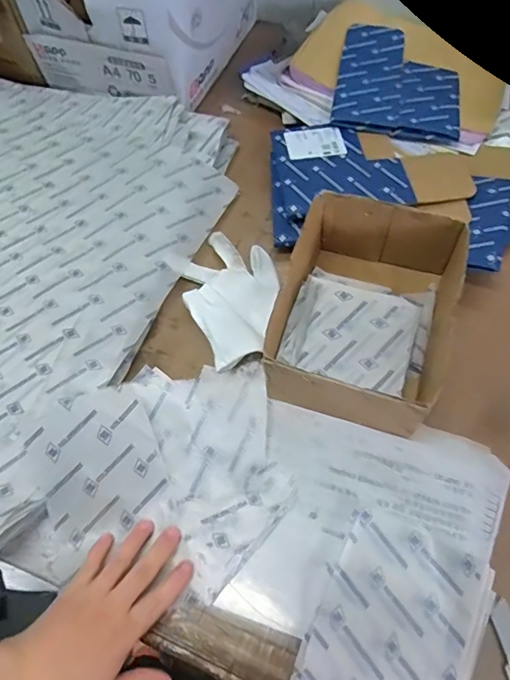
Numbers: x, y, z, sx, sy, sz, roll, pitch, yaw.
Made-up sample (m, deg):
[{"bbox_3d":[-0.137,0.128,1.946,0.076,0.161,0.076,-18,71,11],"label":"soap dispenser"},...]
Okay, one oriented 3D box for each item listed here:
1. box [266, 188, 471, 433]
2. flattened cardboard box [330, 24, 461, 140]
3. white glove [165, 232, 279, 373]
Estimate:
[{"bbox_3d":[0.106,-0.033,0.485,0.149,0.091,0.201,16,63,9],"label":"box"},{"bbox_3d":[0.205,-0.370,0.683,0.168,0.010,0.217,10,62,6],"label":"flattened cardboard box"},{"bbox_3d":[-0.024,-0.057,0.550,0.109,0.018,0.168,-24,64,-12],"label":"white glove"}]

